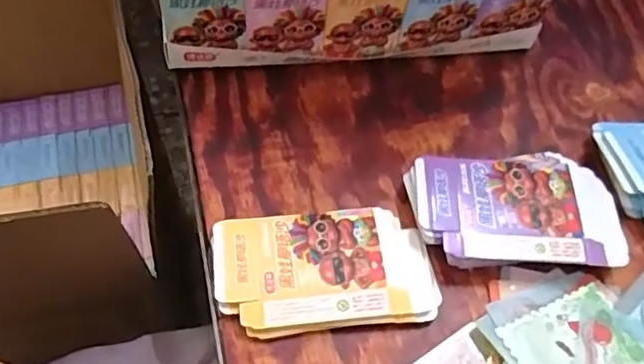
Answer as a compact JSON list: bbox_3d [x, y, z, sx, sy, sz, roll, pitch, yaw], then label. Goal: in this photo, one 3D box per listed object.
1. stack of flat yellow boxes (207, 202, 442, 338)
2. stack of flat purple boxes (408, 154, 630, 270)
[{"bbox_3d":[0.001,0.064,0.436,0.155,0.017,0.088,-5,58,-5],"label":"stack of flat yellow boxes"},{"bbox_3d":[0.144,0.021,0.459,0.151,0.032,0.092,2,58,-1],"label":"stack of flat purple boxes"}]

